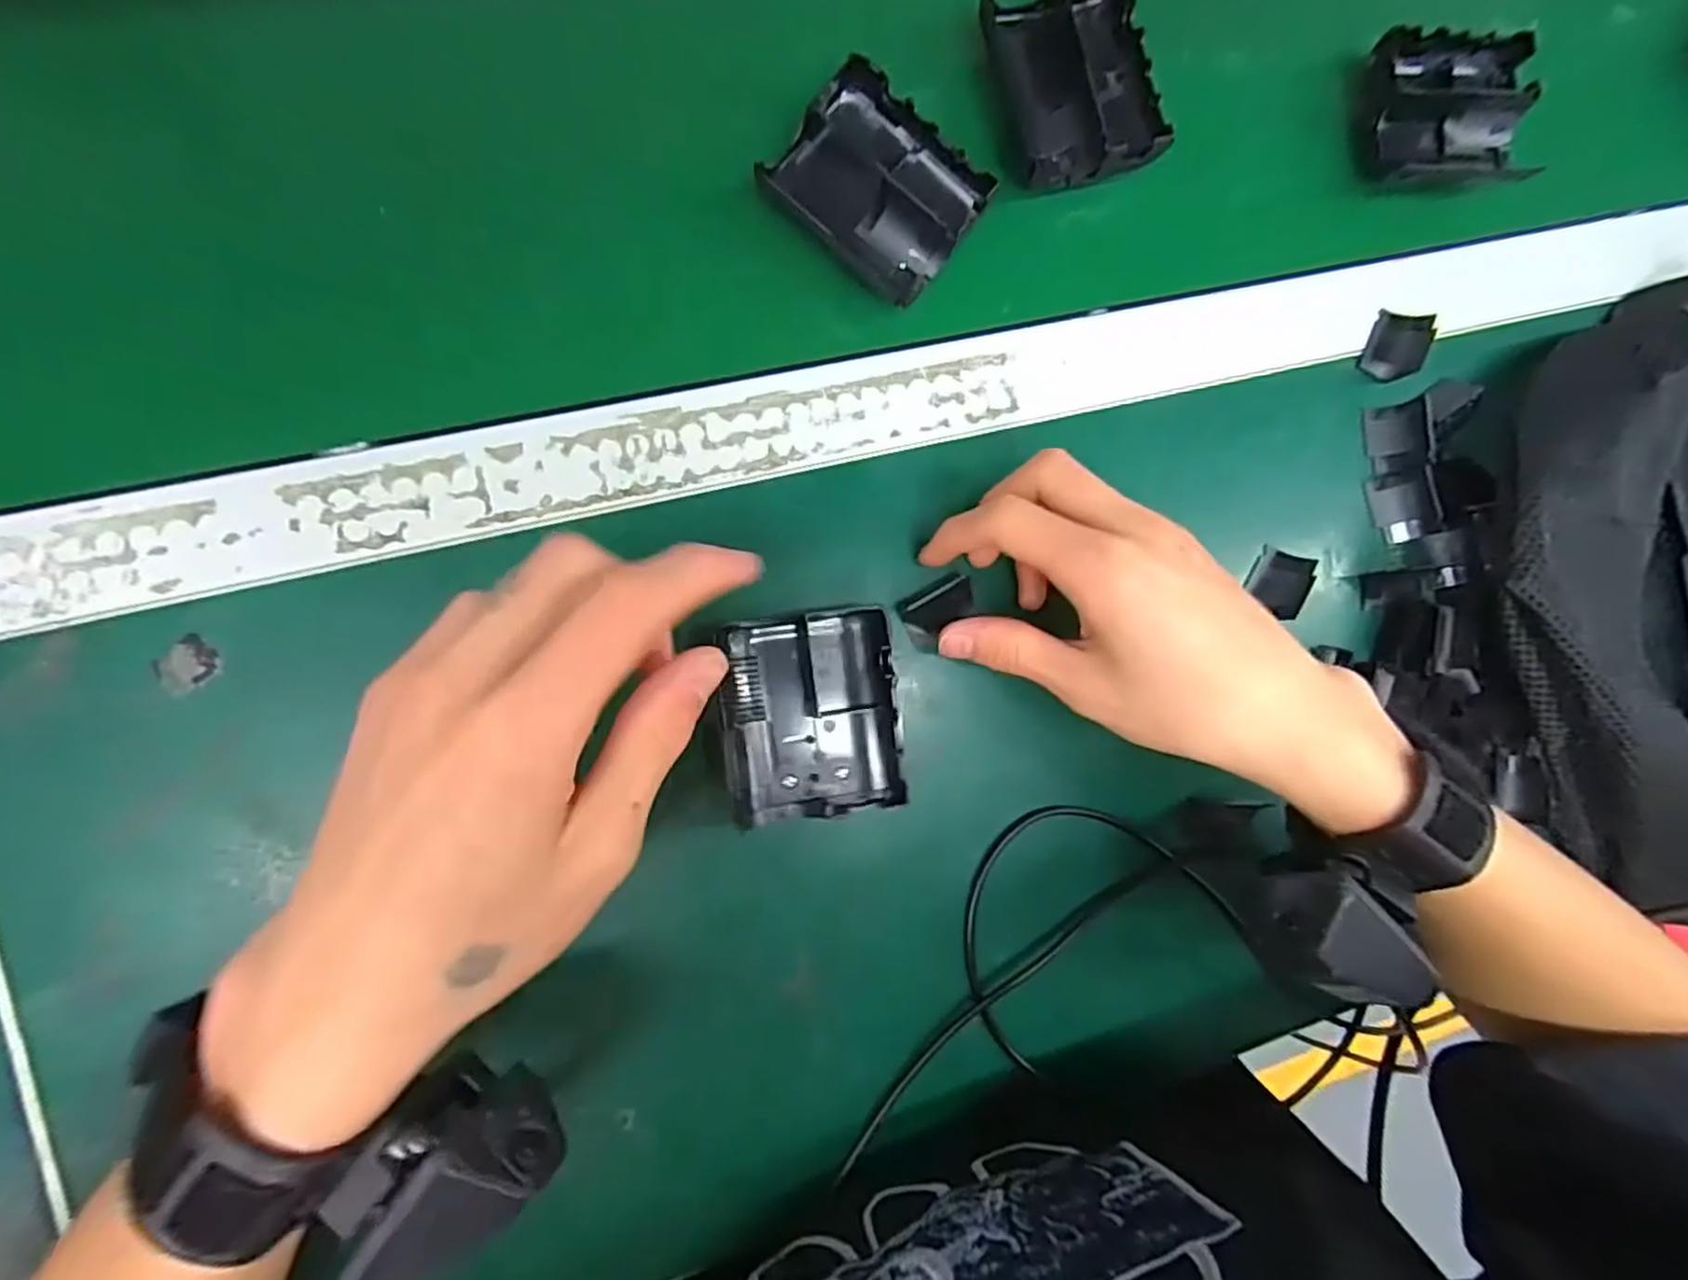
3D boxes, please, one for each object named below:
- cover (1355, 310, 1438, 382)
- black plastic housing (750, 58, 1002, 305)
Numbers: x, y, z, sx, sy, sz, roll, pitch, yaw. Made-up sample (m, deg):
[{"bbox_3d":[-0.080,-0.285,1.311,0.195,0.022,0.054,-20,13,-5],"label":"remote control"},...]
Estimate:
[{"bbox_3d":[0.263,-0.140,0.345,0.018,0.017,0.033,27,85,-8],"label":"cover"},{"bbox_3d":[0.014,-0.186,0.301,0.077,0.021,0.061,37,84,-7],"label":"black plastic housing"}]

